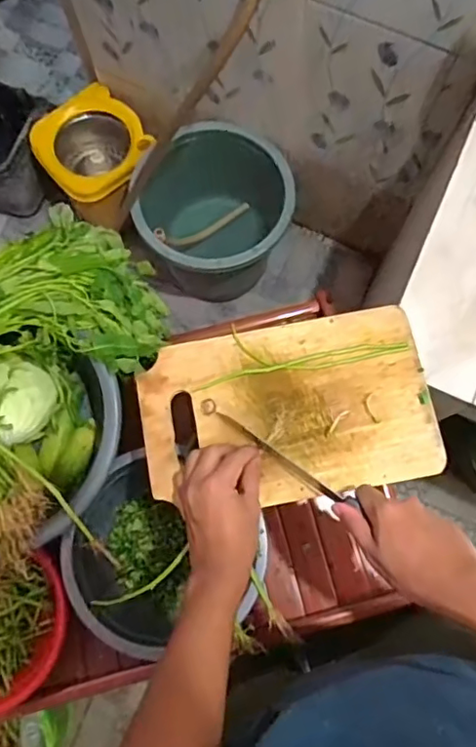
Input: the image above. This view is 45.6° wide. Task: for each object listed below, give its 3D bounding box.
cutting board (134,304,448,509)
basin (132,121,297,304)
[{"bbox_3d":[0.049,0.037,0.580,0.290,0.013,0.179,-10,77,-3],"label":"cutting board"},{"bbox_3d":[-0.054,-0.354,1.343,0.323,0.335,0.349,0,76,0],"label":"basin"}]

